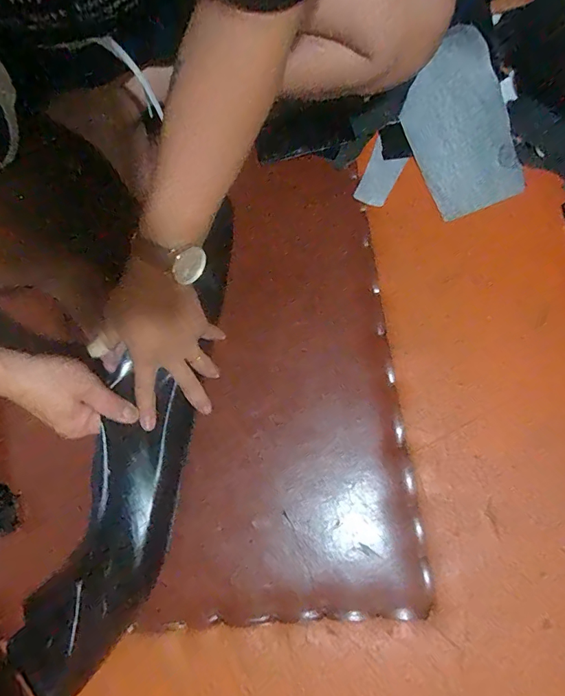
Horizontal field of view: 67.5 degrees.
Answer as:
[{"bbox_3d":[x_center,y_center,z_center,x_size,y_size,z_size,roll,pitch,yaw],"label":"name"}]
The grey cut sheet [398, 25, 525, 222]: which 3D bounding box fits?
[{"bbox_3d":[0.237,-0.298,0.572,0.125,0.013,0.222,-23,92,11],"label":"grey cut sheet"}]

